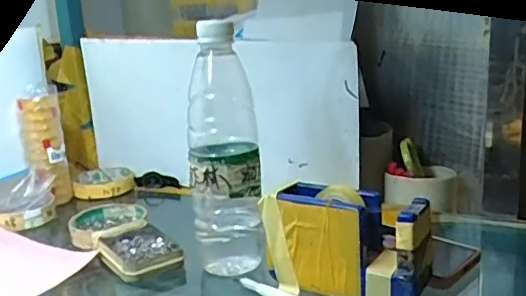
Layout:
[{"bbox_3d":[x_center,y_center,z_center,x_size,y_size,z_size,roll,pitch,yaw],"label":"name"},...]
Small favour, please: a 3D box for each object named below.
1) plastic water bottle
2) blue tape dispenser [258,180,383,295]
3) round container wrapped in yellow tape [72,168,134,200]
[{"bbox_3d":[-0.037,-0.002,0.508,0.062,0.212,0.058,-5,14,-3],"label":"plastic water bottle"},{"bbox_3d":[0.049,0.073,0.471,0.096,0.079,0.047,3,16,28],"label":"blue tape dispenser"},{"bbox_3d":[-0.226,0.048,0.800,0.082,0.019,0.094,-7,14,-10],"label":"round container wrapped in yellow tape"}]

